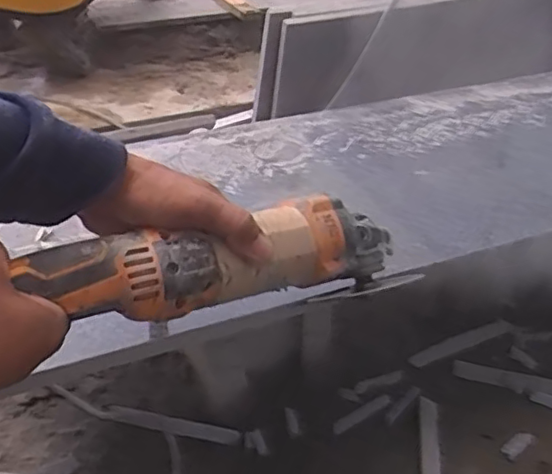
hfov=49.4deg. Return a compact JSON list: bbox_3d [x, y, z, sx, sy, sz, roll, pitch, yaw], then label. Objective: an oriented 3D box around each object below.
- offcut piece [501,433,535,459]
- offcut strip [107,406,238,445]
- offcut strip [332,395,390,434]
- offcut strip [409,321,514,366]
[{"bbox_3d":[0.265,0.227,0.658,0.046,0.004,0.017,-27,64,-29],"label":"offcut piece"},{"bbox_3d":[-0.115,0.211,0.673,0.155,0.011,0.017,8,34,8],"label":"offcut strip"},{"bbox_3d":[0.097,0.201,0.682,0.079,0.007,0.014,-19,39,-29],"label":"offcut strip"},{"bbox_3d":[0.238,0.134,0.771,0.161,0.008,0.017,-15,37,-25],"label":"offcut strip"}]

